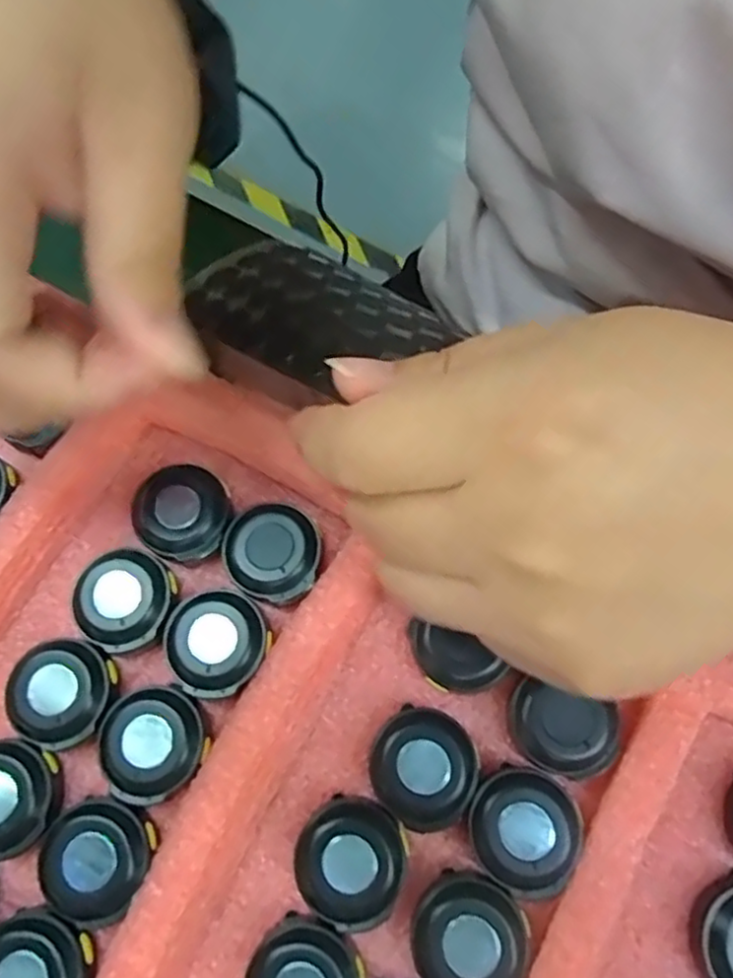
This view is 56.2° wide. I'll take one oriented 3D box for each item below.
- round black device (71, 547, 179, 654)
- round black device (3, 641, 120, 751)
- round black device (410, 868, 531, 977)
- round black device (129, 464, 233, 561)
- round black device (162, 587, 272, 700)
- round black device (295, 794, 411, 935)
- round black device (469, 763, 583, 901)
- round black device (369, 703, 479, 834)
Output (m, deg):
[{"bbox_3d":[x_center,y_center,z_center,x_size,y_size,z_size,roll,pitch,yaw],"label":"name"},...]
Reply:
[{"bbox_3d":[-0.073,0.034,0.207,0.028,0.012,0.029,0,72,1],"label":"round black device"},{"bbox_3d":[-0.088,0.059,0.199,0.029,0.012,0.028,0,72,1],"label":"round black device"},{"bbox_3d":[0.027,0.117,0.177,0.029,0.014,0.030,0,72,1],"label":"round black device"},{"bbox_3d":[-0.058,0.008,0.216,0.028,0.013,0.028,0,72,1],"label":"round black device"},{"bbox_3d":[-0.044,0.045,0.203,0.029,0.011,0.030,0,72,1],"label":"round black device"},{"bbox_3d":[-0.004,0.100,0.184,0.029,0.012,0.030,0,72,1],"label":"round black device"},{"bbox_3d":[0.043,0.092,0.185,0.028,0.013,0.030,0,72,1],"label":"round black device"},{"bbox_3d":[0.016,0.077,0.191,0.028,0.012,0.029,0,72,1],"label":"round black device"}]

